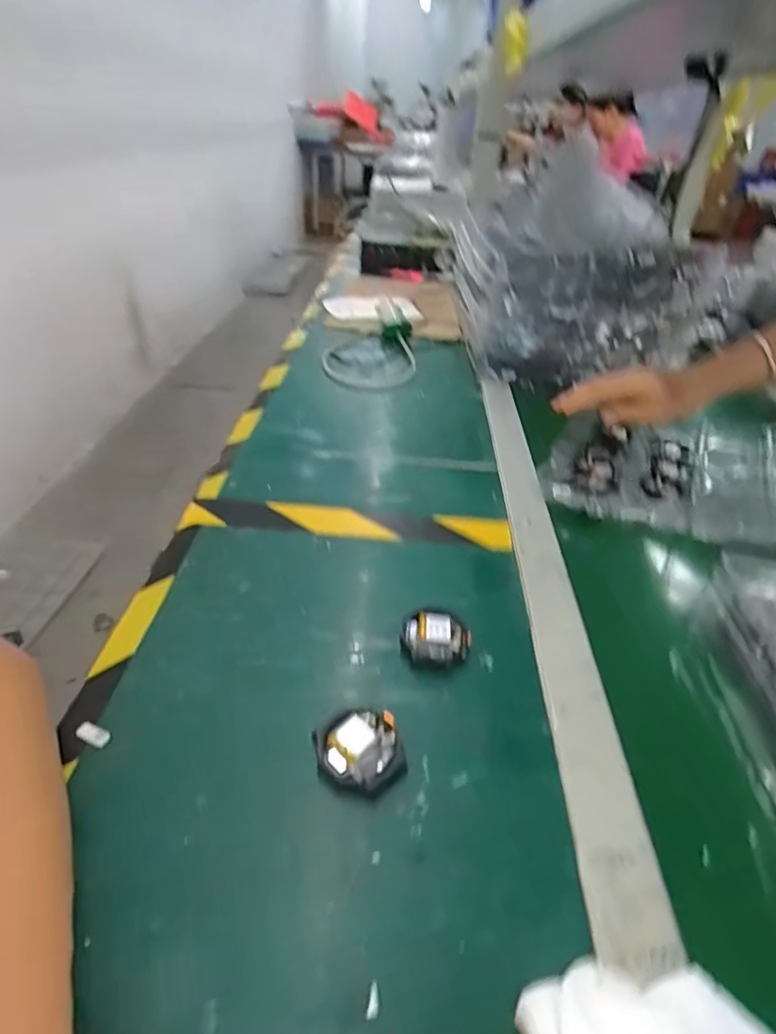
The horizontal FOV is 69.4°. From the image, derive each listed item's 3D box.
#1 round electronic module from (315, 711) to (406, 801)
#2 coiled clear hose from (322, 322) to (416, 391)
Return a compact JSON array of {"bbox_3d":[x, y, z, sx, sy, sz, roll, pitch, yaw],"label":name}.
[{"bbox_3d":[-0.016,0.138,0.327,0.048,0.012,0.047,4,35,-2],"label":"round electronic module"},{"bbox_3d":[-0.028,-0.253,0.855,0.136,0.030,0.217,2,35,-3],"label":"coiled clear hose"}]

